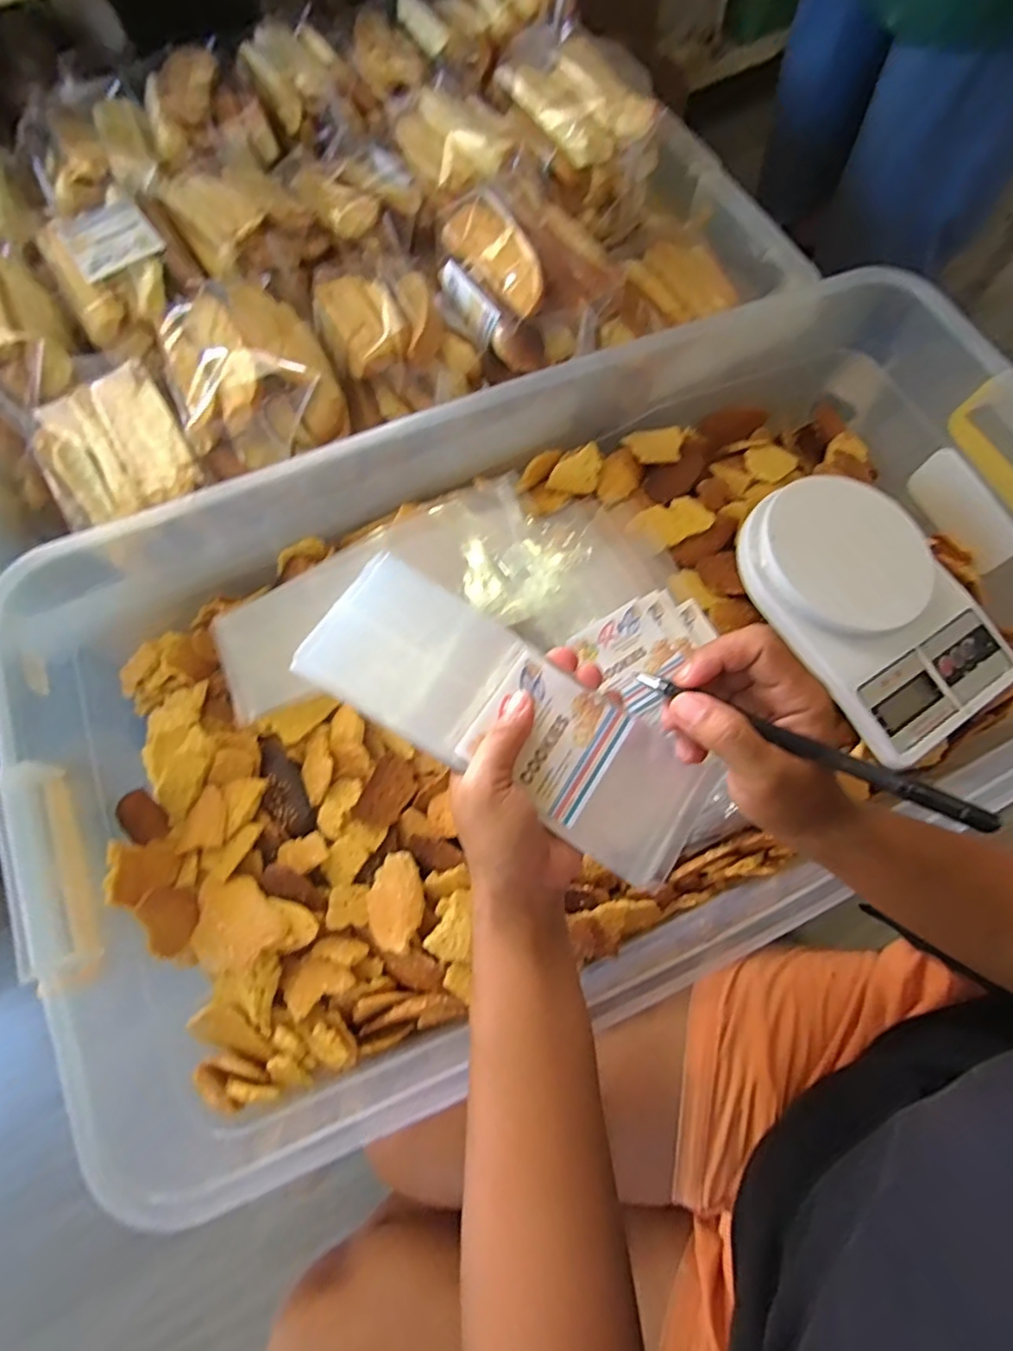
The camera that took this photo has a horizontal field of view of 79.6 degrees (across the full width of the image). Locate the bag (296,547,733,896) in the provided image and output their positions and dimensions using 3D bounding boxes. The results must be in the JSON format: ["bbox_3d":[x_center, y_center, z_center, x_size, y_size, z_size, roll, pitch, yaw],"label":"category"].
[{"bbox_3d":[0.001,0.023,0.340,0.233,0.019,0.080,33,73,3],"label":"bag"}]

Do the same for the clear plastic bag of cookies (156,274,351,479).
[{"bbox_3d":[-0.216,-0.259,0.499,0.118,0.062,0.191,-25,72,-9],"label":"clear plastic bag of cookies"}]

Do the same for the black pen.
[{"bbox_3d":[0.137,0.032,0.285,0.161,0.007,0.010,25,72,21],"label":"black pen"}]

